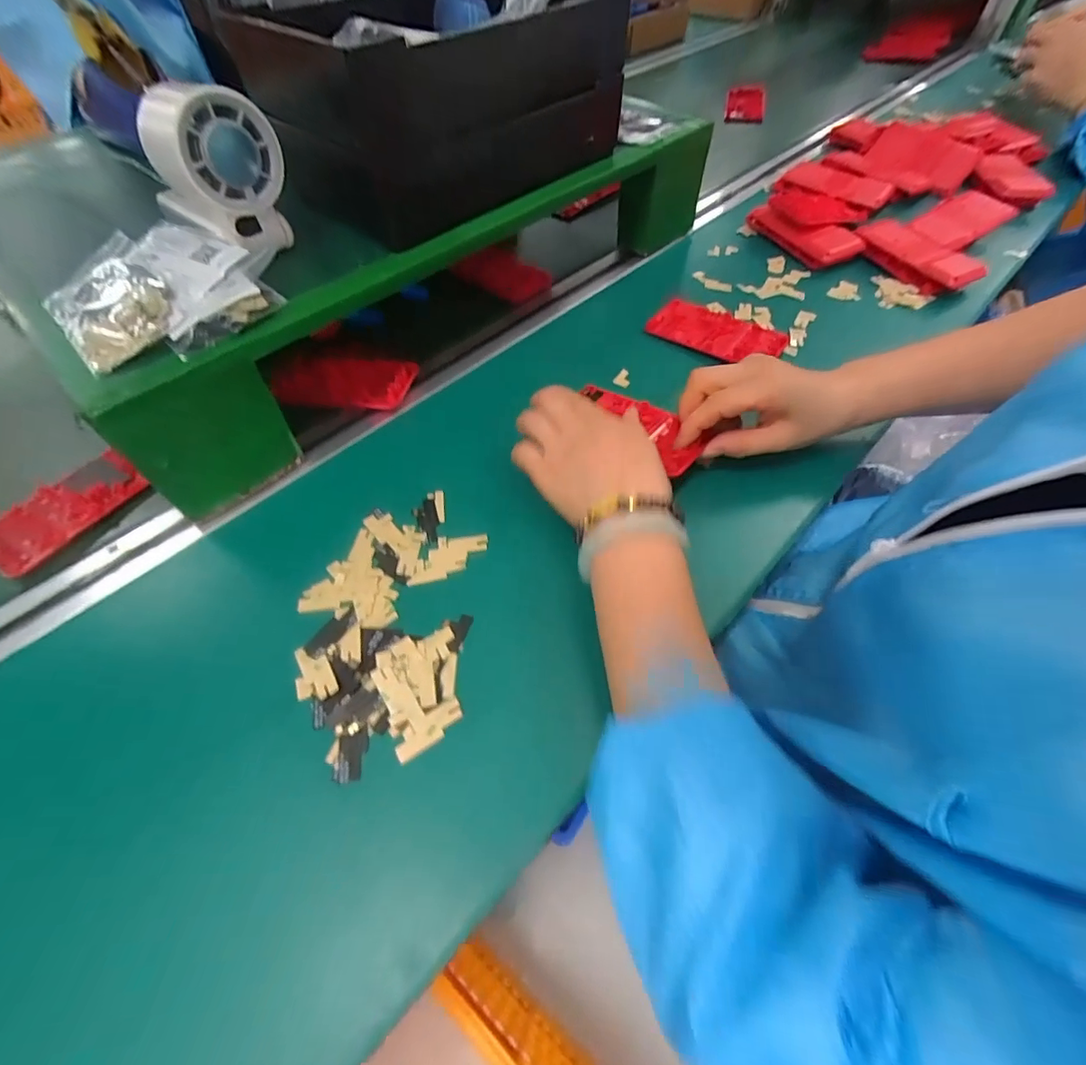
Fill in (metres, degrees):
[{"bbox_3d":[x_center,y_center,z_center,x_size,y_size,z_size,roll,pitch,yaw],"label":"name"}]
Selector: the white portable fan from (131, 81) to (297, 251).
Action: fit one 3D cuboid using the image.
[{"bbox_3d":[-0.222,-0.246,0.341,0.063,0.088,0.099,-39,61,-23],"label":"white portable fan"}]

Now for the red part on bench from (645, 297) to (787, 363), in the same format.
[{"bbox_3d":[0.165,-0.191,0.482,0.120,0.007,0.066,32,62,23],"label":"red part on bench"}]

